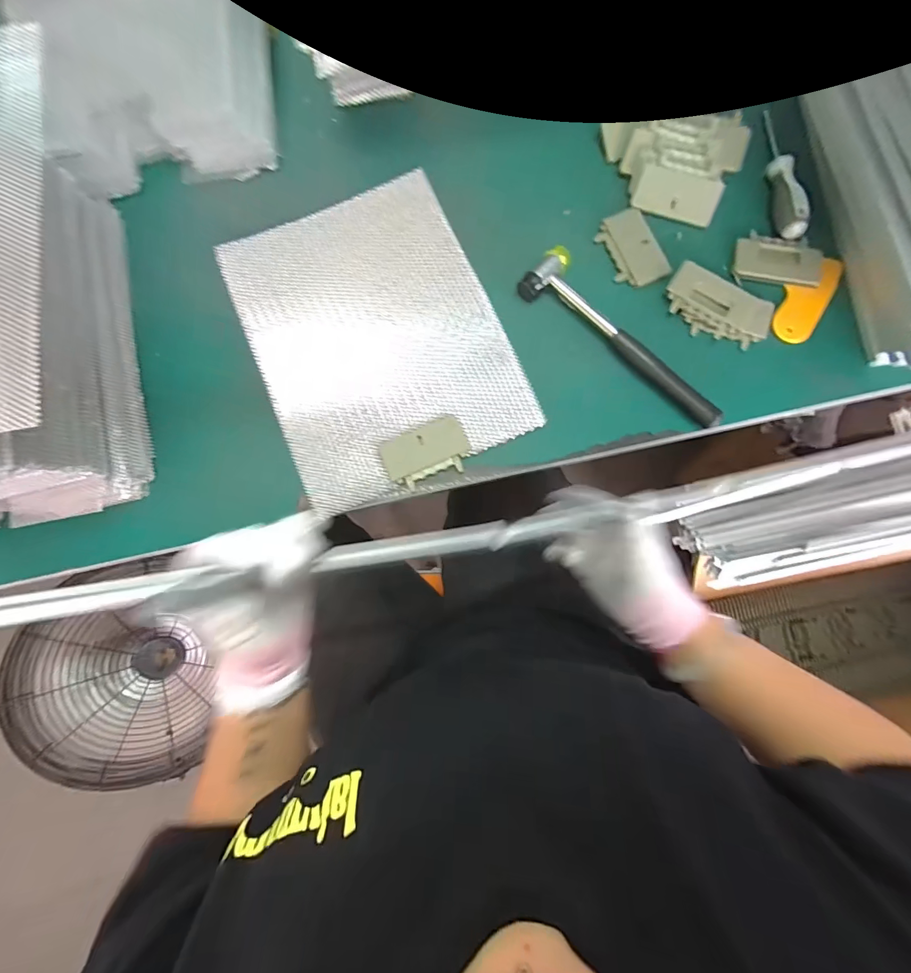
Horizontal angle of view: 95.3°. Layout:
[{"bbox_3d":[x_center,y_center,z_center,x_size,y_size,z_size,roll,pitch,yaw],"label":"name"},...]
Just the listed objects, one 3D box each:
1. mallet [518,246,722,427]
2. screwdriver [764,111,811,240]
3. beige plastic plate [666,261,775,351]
[{"bbox_3d":[0.174,-0.152,0.427,0.240,0.021,0.060,41,86,8],"label":"mallet"},{"bbox_3d":[0.348,-0.337,0.441,0.022,0.020,0.149,-4,81,2],"label":"screwdriver"},{"bbox_3d":[0.271,-0.183,0.428,0.108,0.013,0.053,27,105,1],"label":"beige plastic plate"}]

